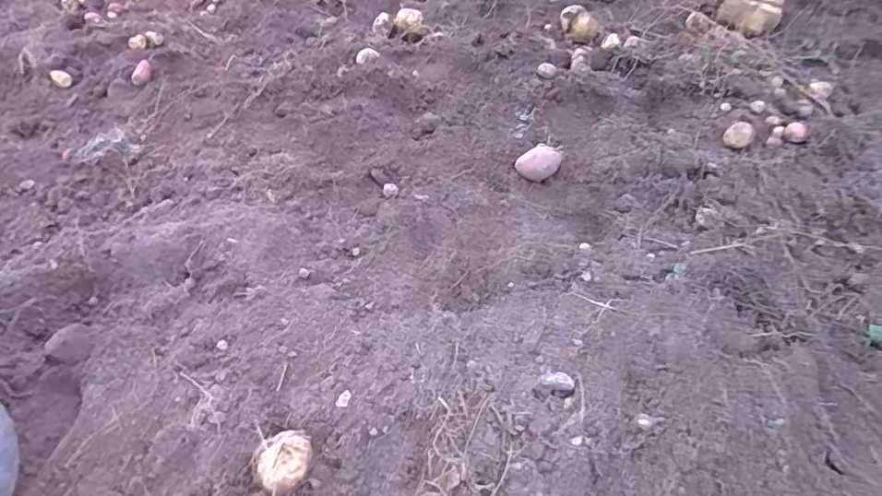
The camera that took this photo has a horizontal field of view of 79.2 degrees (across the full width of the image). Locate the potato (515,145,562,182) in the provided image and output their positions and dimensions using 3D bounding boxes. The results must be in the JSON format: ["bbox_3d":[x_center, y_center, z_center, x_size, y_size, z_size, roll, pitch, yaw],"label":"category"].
[{"bbox_3d":[0.155,-0.137,0.860,0.069,0.042,0.055,16,59,9],"label":"potato"}]

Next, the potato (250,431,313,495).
[{"bbox_3d":[-0.134,0.185,0.459,0.050,0.029,0.046,0,58,0],"label":"potato"}]

